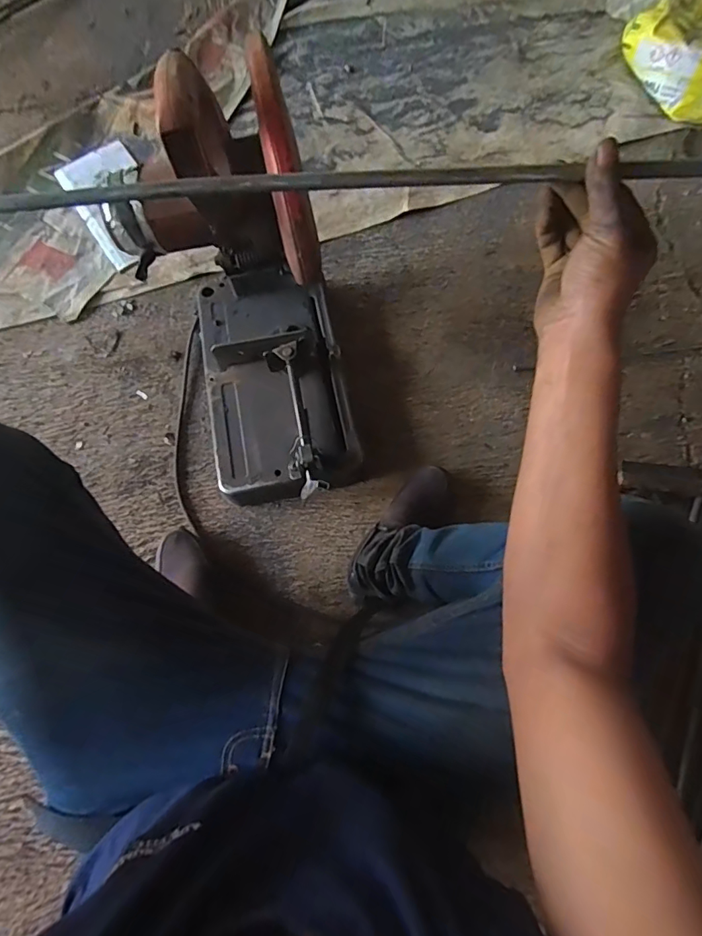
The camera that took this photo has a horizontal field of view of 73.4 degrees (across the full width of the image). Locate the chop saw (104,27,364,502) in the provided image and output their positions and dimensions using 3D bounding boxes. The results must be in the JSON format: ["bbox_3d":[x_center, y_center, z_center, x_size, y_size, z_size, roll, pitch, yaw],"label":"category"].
[{"bbox_3d":[-0.151,-0.229,0.649,0.259,0.516,0.427,-12,73,-8],"label":"chop saw"}]

